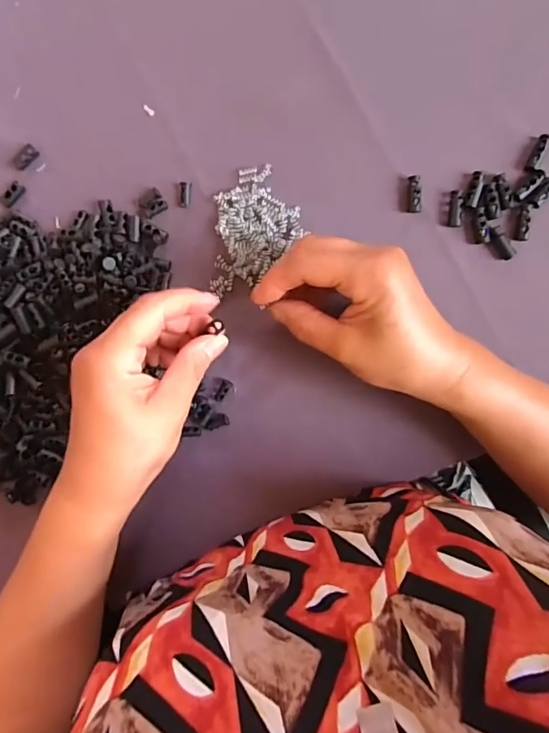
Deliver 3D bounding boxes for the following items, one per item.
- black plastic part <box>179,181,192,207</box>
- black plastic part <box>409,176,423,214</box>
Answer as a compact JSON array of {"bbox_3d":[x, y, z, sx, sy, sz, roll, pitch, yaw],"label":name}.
[{"bbox_3d":[-0.063,-0.122,0.338,0.008,0.004,0.017,6,98,3],"label":"black plastic part"},{"bbox_3d":[0.099,-0.121,0.335,0.010,0.006,0.025,-2,97,2],"label":"black plastic part"}]

